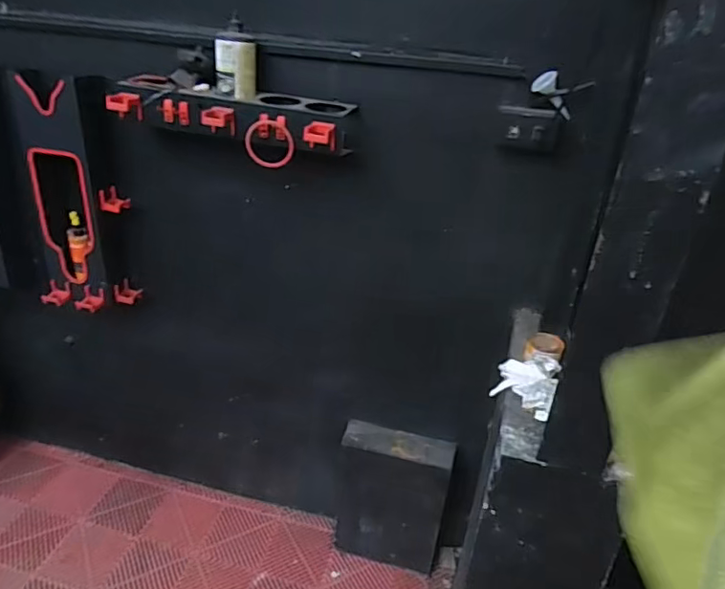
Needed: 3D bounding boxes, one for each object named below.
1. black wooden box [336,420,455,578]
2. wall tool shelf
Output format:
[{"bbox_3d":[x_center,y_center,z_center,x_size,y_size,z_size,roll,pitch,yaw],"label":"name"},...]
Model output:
[{"bbox_3d":[0.081,0.608,1.598,0.315,0.430,0.118,11,27,10],"label":"black wooden box"},{"bbox_3d":[-0.296,-0.389,1.216,0.531,0.127,0.151,10,27,9],"label":"wall tool shelf"}]

